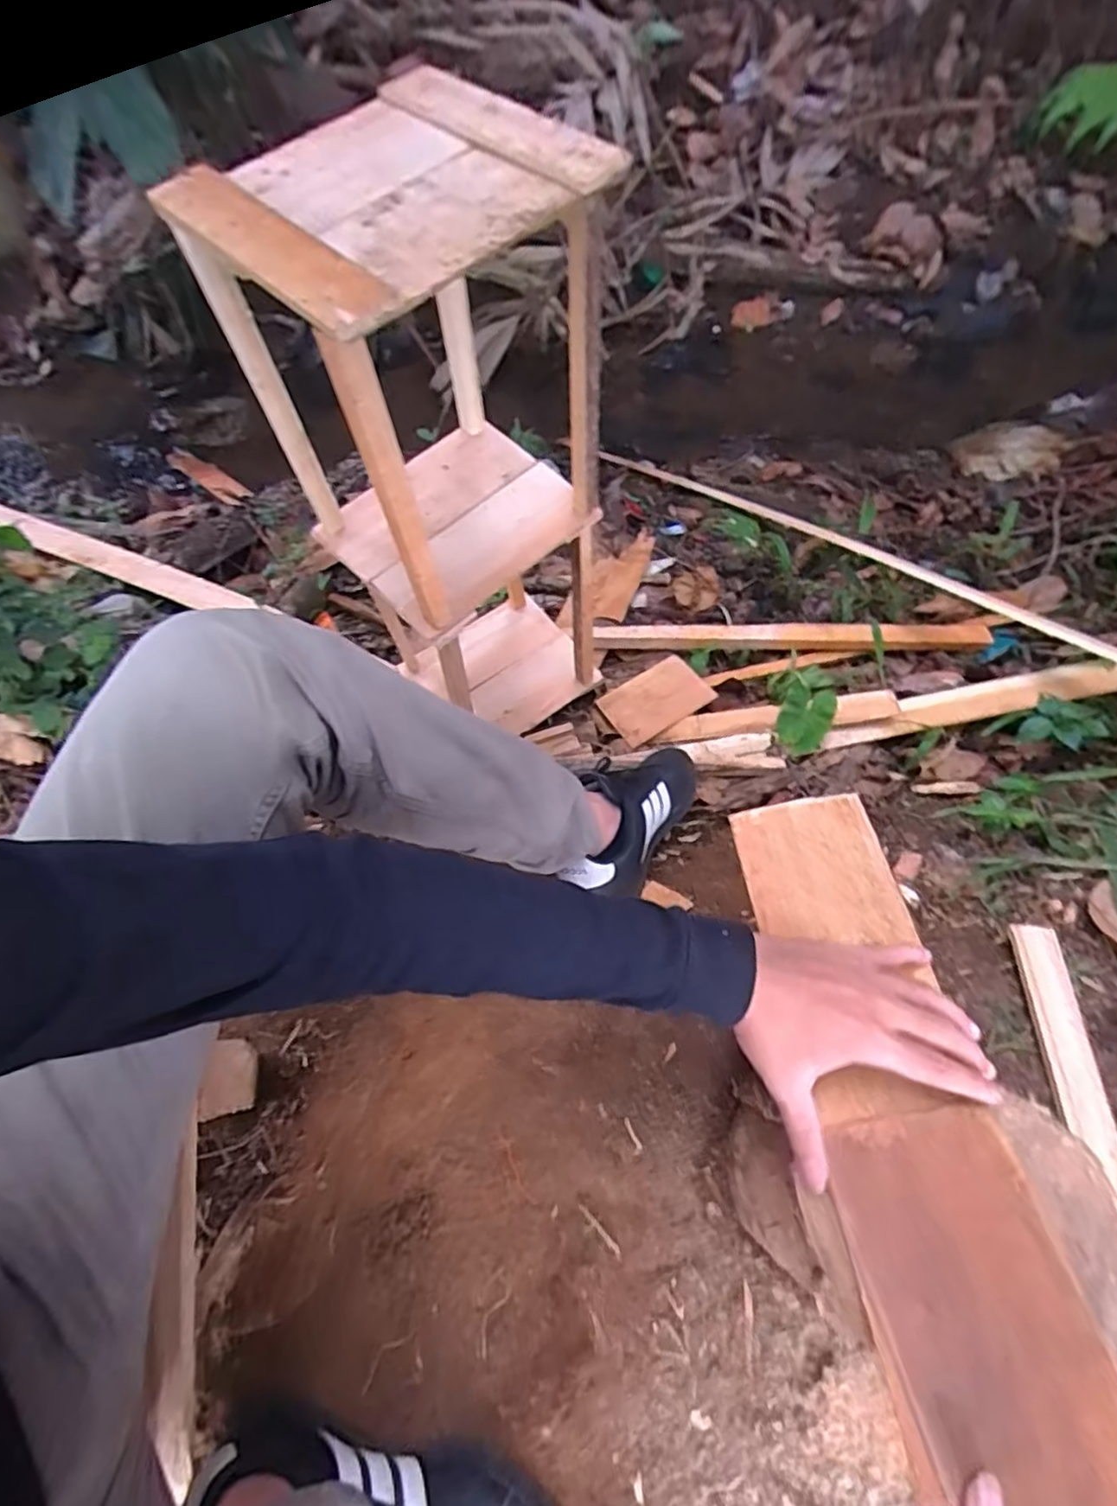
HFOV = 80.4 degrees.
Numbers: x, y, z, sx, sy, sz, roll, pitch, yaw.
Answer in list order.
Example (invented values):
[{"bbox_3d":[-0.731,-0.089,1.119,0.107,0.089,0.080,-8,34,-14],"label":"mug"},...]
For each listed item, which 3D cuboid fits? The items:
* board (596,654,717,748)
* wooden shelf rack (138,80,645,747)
[{"bbox_3d":[0.148,-0.081,0.995,0.159,0.010,0.103,-28,62,-13],"label":"board"},{"bbox_3d":[-0.102,-0.245,0.725,0.269,0.644,0.250,-40,65,-19],"label":"wooden shelf rack"}]

